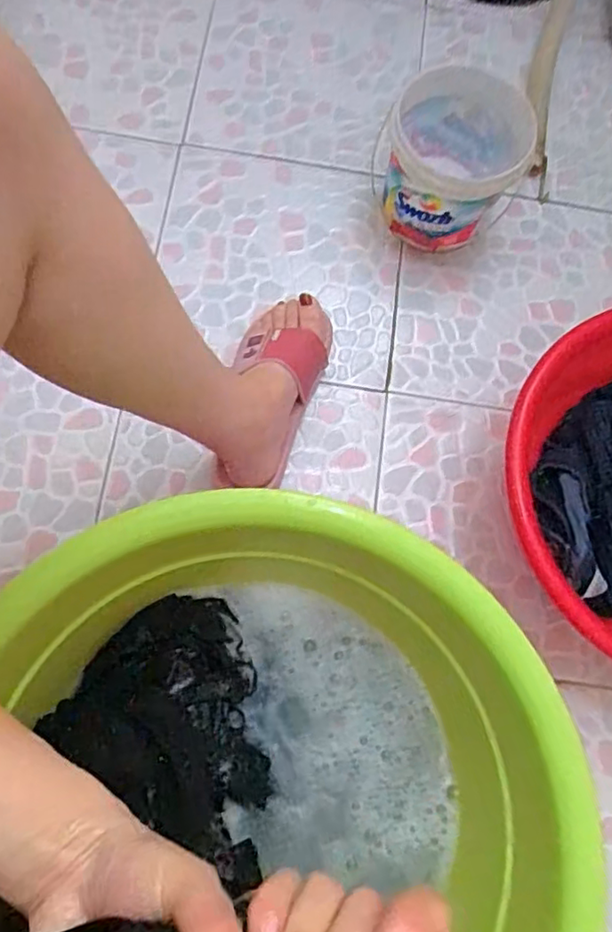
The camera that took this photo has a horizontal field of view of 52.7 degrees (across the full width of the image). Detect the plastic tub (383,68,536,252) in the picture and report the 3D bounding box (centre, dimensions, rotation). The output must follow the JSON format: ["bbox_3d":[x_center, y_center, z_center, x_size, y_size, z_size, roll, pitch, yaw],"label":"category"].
[{"bbox_3d":[0.170,-0.356,0.731,0.148,0.132,0.153,0,75,-2],"label":"plastic tub"}]

